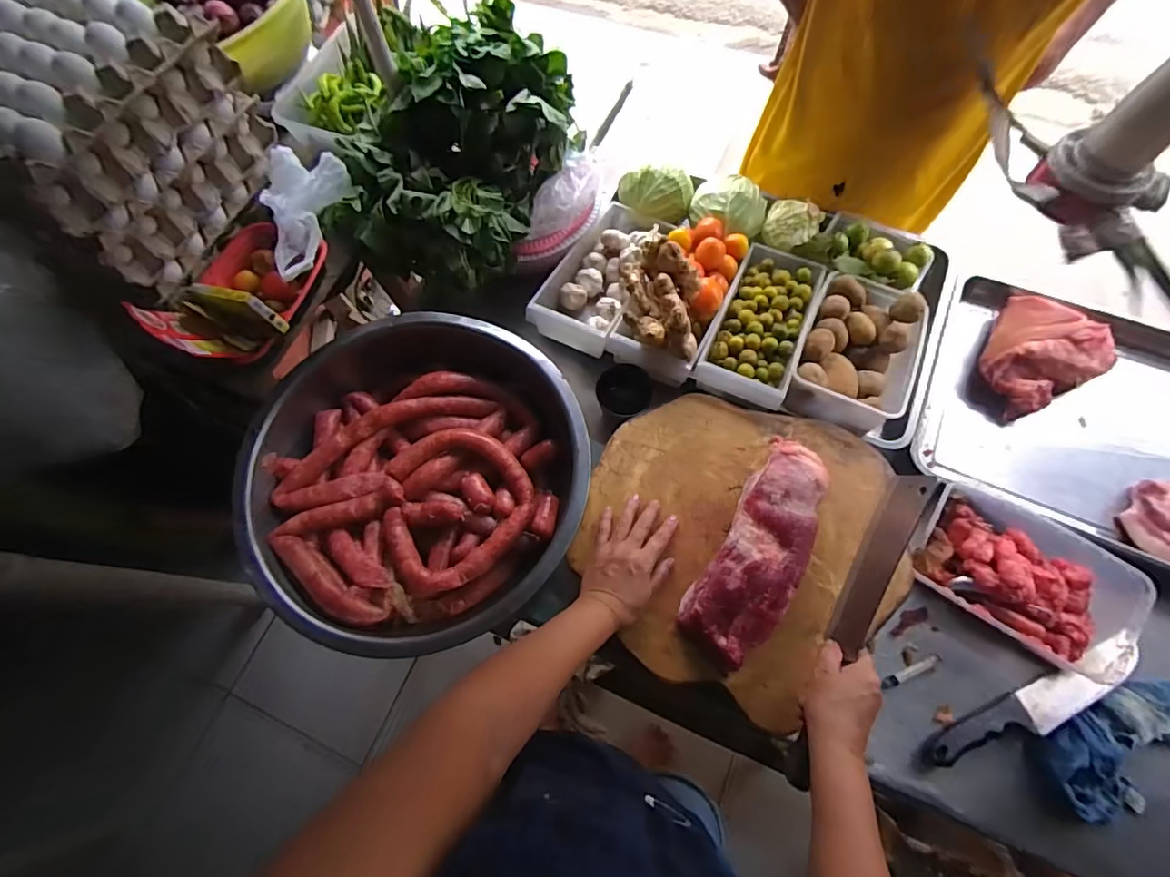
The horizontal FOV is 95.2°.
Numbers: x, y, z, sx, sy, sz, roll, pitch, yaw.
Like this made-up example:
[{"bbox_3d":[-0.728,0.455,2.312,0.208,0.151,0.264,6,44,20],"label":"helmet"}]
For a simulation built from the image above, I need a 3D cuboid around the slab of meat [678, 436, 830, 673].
[{"bbox_3d":[0.220,0.136,0.659,0.099,0.052,0.280,31,74,12],"label":"slab of meat"}]

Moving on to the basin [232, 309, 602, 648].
[{"bbox_3d":[-0.221,0.043,0.753,0.435,0.124,0.450,-1,71,2],"label":"basin"}]

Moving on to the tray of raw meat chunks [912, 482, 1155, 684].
[{"bbox_3d":[0.567,0.183,0.697,0.259,0.064,0.162,32,75,12],"label":"tray of raw meat chunks"}]

